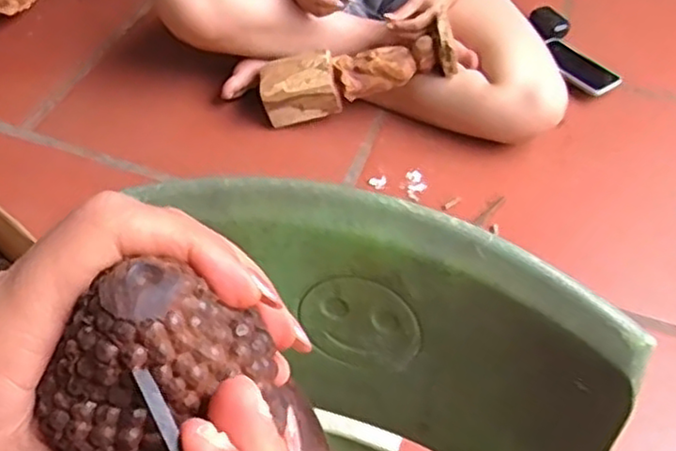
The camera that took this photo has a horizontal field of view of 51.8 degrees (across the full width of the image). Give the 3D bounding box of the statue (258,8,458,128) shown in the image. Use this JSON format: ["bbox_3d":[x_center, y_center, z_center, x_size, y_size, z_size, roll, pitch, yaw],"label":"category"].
[{"bbox_3d":[0.028,-0.238,1.061,0.295,0.079,0.091,-14,53,9],"label":"statue"}]

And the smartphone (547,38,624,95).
[{"bbox_3d":[0.412,-0.275,1.203,0.078,0.013,0.151,-29,54,-19],"label":"smartphone"}]

